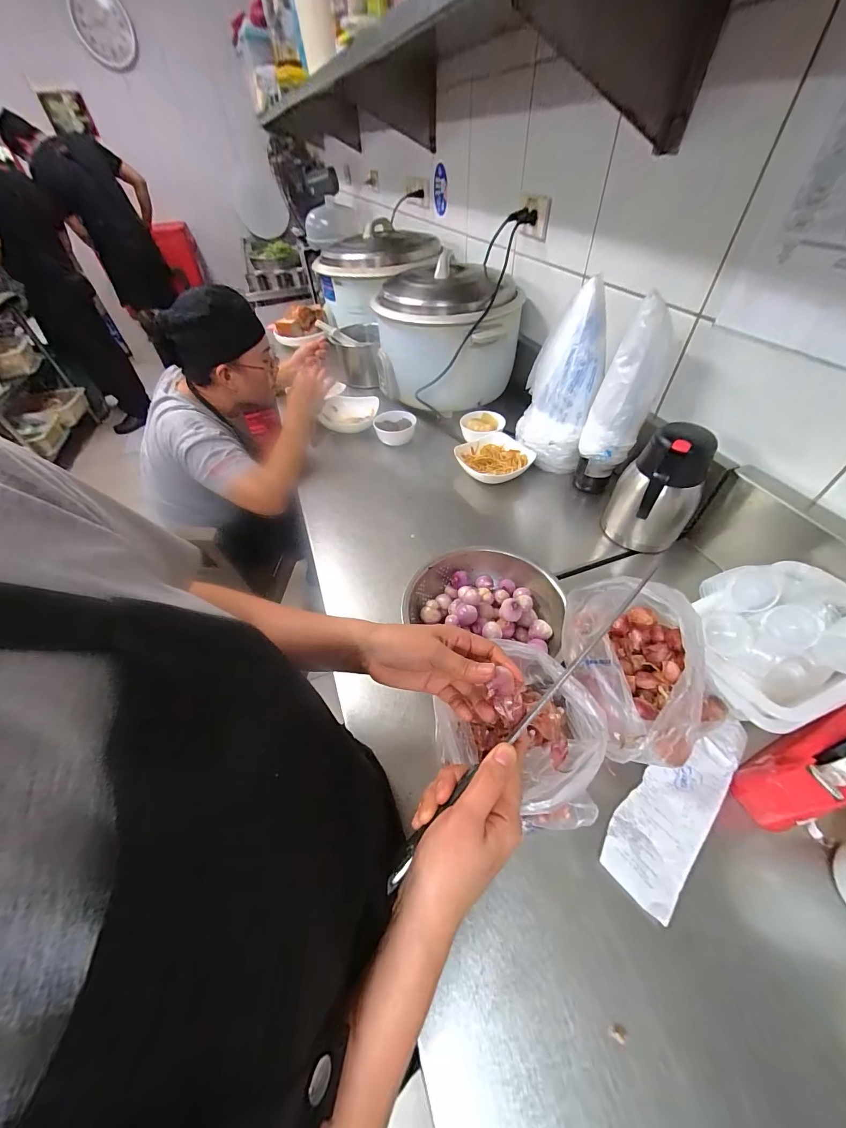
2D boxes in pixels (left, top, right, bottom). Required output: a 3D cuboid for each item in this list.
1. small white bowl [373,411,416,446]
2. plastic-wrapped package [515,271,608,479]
[{"bbox_3d":[-0.071,-0.350,0.958,0.107,0.042,0.093,-12,49,-6],"label":"small white bowl"},{"bbox_3d":[0.280,-0.363,0.759,0.140,0.295,0.134,11,51,13],"label":"plastic-wrapped package"}]

